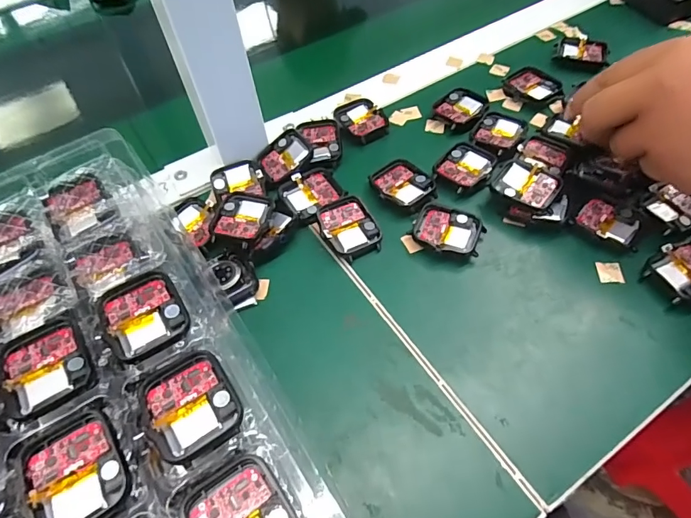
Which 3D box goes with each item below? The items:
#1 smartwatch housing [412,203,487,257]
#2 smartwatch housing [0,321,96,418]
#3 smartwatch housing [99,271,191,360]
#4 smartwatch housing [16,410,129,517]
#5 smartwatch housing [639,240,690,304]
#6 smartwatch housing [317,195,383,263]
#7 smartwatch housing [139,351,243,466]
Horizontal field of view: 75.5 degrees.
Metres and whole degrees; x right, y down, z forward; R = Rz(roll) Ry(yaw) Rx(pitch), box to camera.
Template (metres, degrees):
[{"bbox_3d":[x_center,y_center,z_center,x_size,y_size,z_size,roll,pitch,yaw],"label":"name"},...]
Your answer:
[{"bbox_3d":[0.070,-0.019,0.309,0.046,0.010,0.040,21,60,18],"label":"smartwatch housing"},{"bbox_3d":[-0.142,0.049,0.211,0.036,0.004,0.044,-29,58,-16],"label":"smartwatch housing"},{"bbox_3d":[-0.102,0.026,0.226,0.037,0.006,0.045,-29,58,-16],"label":"smartwatch housing"},{"bbox_3d":[-0.112,0.086,0.183,0.036,0.006,0.043,-29,58,-16],"label":"smartwatch housing"},{"bbox_3d":[0.215,0.008,0.280,0.046,0.011,0.035,-23,57,-11],"label":"smartwatch housing"},{"bbox_3d":[0.002,-0.022,0.313,0.038,0.009,0.045,-24,69,-15],"label":"smartwatch housing"},{"bbox_3d":[-0.070,0.064,0.201,0.039,0.005,0.046,-30,58,-16],"label":"smartwatch housing"}]

